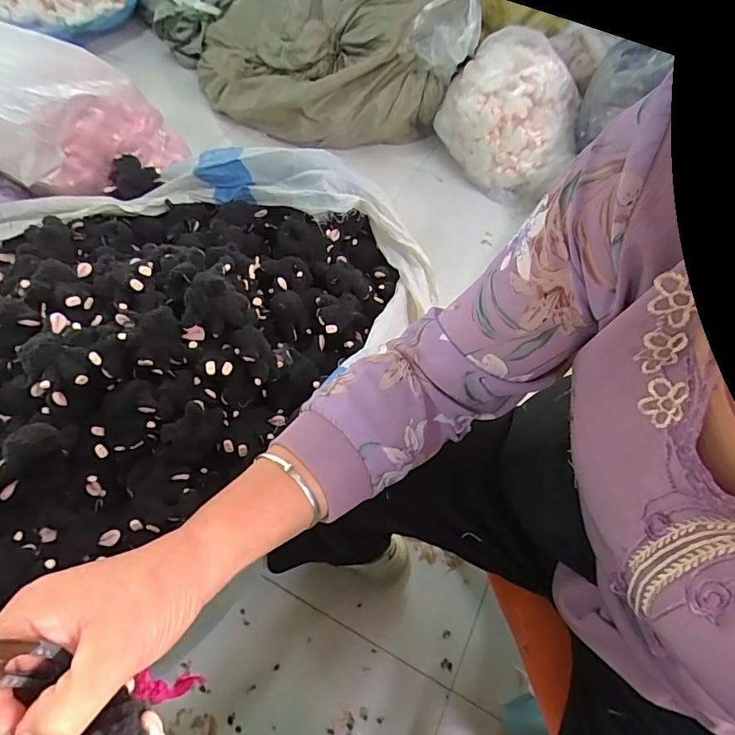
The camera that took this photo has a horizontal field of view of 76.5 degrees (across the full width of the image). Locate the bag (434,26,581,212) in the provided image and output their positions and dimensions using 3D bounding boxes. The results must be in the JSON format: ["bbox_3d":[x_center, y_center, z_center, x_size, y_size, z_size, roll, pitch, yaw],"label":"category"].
[{"bbox_3d":[0.397,-0.702,1.320,0.392,0.349,0.250,27,59,12],"label":"bag"}]

